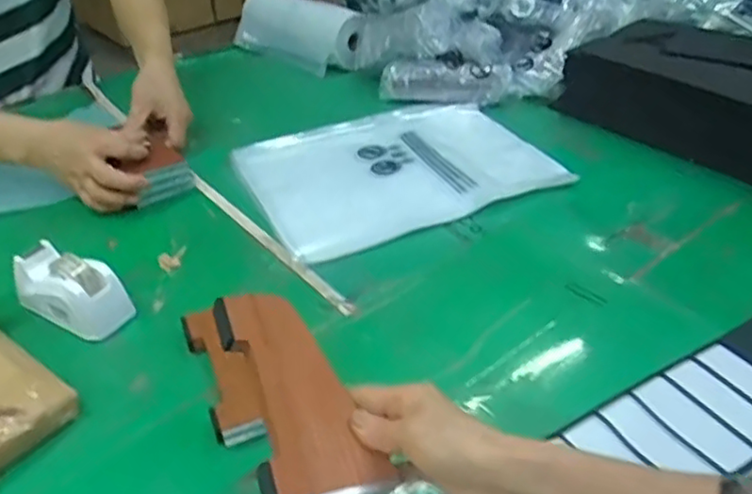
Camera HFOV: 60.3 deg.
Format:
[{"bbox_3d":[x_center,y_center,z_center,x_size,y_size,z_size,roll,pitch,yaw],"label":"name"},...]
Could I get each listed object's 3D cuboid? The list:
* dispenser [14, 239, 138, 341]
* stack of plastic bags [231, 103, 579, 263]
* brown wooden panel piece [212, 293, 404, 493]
[{"bbox_3d":[-0.290,0.039,0.615,0.113,0.060,0.054,15,39,22],"label":"dispenser"},{"bbox_3d":[0.022,-0.111,0.835,0.353,0.018,0.290,-16,38,-18],"label":"stack of plastic bags"},{"bbox_3d":[-0.050,0.092,0.424,0.080,0.010,0.156,-7,52,-25],"label":"brown wooden panel piece"}]

